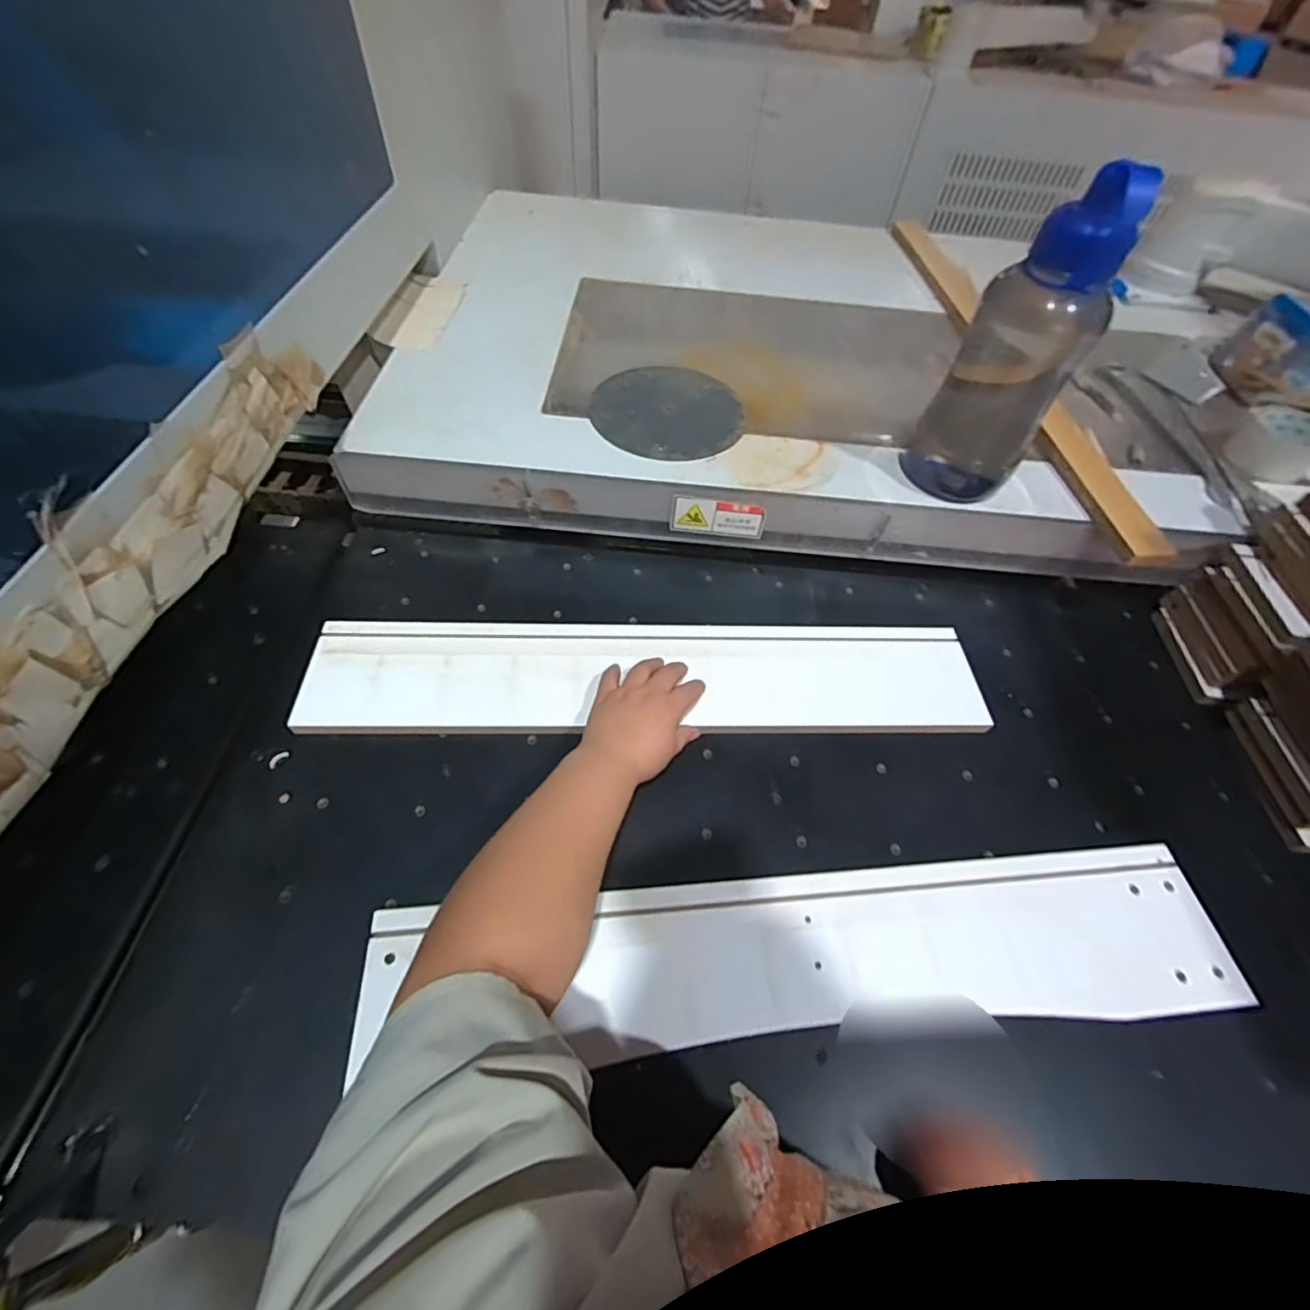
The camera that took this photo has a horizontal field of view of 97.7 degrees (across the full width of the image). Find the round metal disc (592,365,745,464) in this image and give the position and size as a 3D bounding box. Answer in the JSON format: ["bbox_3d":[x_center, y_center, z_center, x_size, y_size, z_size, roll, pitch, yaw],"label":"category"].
[{"bbox_3d":[0.016,-0.289,0.674,0.175,0.006,0.170,1,56,-2],"label":"round metal disc"}]

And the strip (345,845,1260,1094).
[{"bbox_3d":[0.119,0.229,0.444,0.660,0.022,0.118,-2,56,-5],"label":"strip"}]

